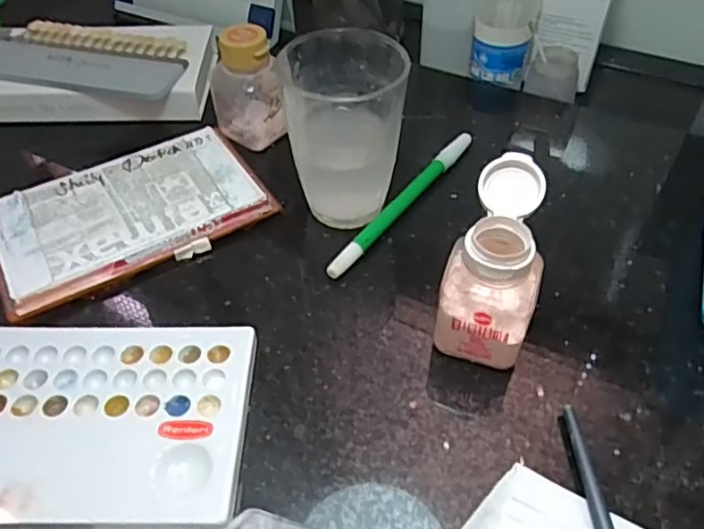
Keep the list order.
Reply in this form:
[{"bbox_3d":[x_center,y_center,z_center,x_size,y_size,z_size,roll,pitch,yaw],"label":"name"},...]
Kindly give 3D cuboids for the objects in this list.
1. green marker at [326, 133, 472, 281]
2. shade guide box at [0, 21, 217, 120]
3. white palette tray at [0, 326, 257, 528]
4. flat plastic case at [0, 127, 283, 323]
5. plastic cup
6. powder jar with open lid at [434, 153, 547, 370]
[{"bbox_3d":[0.032,-0.038,0.361,0.010,0.011,0.142,30,56,24],"label":"green marker"},{"bbox_3d":[-0.210,-0.140,0.439,0.218,0.030,0.085,0,49,1],"label":"shade guide box"},{"bbox_3d":[-0.123,0.069,0.267,0.153,0.012,0.094,0,49,1],"label":"white palette tray"},{"bbox_3d":[-0.130,-0.032,0.352,0.151,0.013,0.090,-27,54,-20],"label":"flat plastic case"},{"bbox_3d":[-0.003,-0.073,0.336,0.062,0.092,0.059,-1,49,1],"label":"plastic cup"},{"bbox_3d":[0.067,0.001,0.282,0.041,0.075,0.066,14,51,13],"label":"powder jar with open lid"}]

